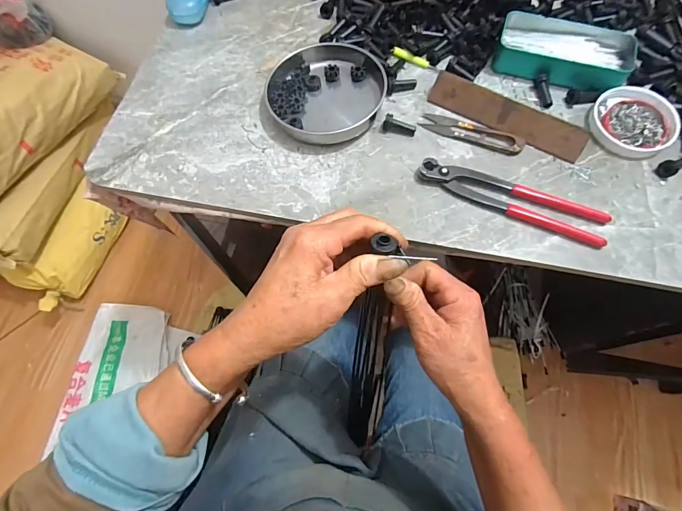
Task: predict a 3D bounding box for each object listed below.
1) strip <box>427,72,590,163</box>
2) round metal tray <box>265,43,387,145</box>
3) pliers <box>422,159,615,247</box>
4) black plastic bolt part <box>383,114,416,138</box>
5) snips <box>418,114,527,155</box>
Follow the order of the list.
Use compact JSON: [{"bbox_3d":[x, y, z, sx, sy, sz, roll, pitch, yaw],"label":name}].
[{"bbox_3d":[0.187,-0.161,0.441,0.180,0.036,0.005,30,30,13],"label":"strip"},{"bbox_3d":[-0.018,-0.201,0.460,0.136,0.020,0.137,-1,68,2],"label":"round metal tray"},{"bbox_3d":[0.179,-0.059,0.407,0.196,0.015,0.037,20,70,10],"label":"pliers"},{"bbox_3d":[0.067,-0.149,0.445,0.037,0.016,0.012,16,69,8],"label":"black plastic bolt part"},{"bbox_3d":[0.150,-0.141,0.441,0.117,0.008,0.026,21,70,10],"label":"snips"}]

